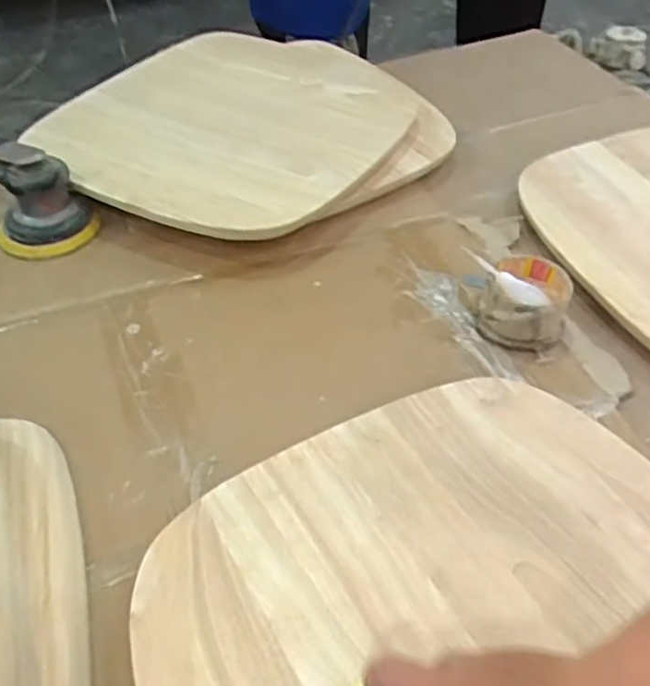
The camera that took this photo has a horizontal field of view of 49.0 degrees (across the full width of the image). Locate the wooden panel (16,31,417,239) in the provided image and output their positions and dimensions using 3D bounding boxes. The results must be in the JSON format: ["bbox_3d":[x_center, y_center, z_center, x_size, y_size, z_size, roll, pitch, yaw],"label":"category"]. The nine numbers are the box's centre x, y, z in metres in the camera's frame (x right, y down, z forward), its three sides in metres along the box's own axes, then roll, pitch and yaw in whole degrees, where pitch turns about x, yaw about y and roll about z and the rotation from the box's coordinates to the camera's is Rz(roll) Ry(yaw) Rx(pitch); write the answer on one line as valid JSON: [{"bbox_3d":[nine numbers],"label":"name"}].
[{"bbox_3d":[-0.112,-0.300,0.941,0.409,0.023,0.467,26,52,23],"label":"wooden panel"}]

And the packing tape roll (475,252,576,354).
[{"bbox_3d":[0.203,-0.042,0.722,0.082,0.054,0.088,-1,44,1],"label":"packing tape roll"}]

